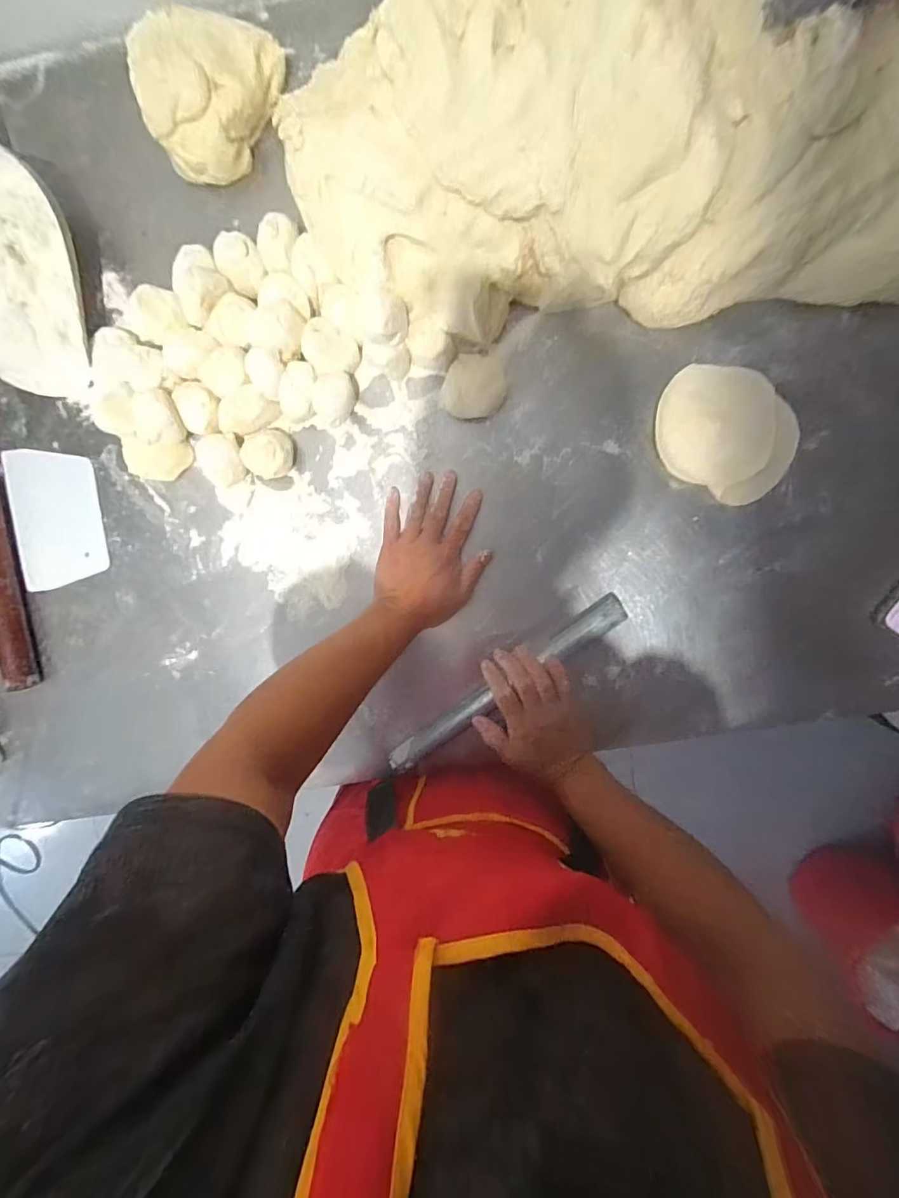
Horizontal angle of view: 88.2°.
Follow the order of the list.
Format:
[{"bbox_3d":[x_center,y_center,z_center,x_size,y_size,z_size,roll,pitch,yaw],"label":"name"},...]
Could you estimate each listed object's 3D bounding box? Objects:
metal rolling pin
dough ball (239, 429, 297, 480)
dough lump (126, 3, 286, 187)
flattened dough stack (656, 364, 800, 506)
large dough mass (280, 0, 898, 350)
[{"bbox_3d":[0.058,0.093,0.496,0.298,0.025,0.027,-36,94,6],"label":"metal rolling pin"},{"bbox_3d":[-0.188,-0.151,0.479,0.047,0.036,0.051,0,97,3],"label":"dough ball"},{"bbox_3d":[-0.224,-0.465,0.424,0.094,0.066,0.129,35,97,-1],"label":"dough lump"},{"bbox_3d":[0.273,-0.164,0.460,0.140,0.017,0.110,32,97,-1],"label":"flattened dough stack"},{"bbox_3d":[0.221,-0.394,0.368,0.692,0.154,0.273,-3,97,4],"label":"large dough mass"}]

